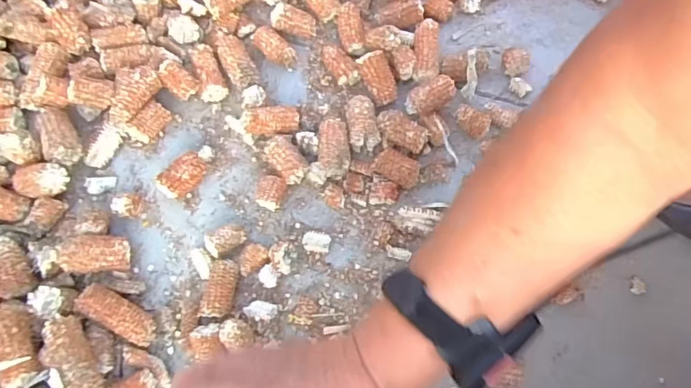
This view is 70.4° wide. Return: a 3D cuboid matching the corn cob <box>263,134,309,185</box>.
[{"bbox_3d":[-0.063,-0.034,0.524,0.033,0.031,0.055,-33,74,-12],"label":"corn cob"}]

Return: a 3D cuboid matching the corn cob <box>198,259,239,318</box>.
[{"bbox_3d":[-0.121,0.092,0.475,0.029,0.024,0.056,16,71,5],"label":"corn cob"}]

